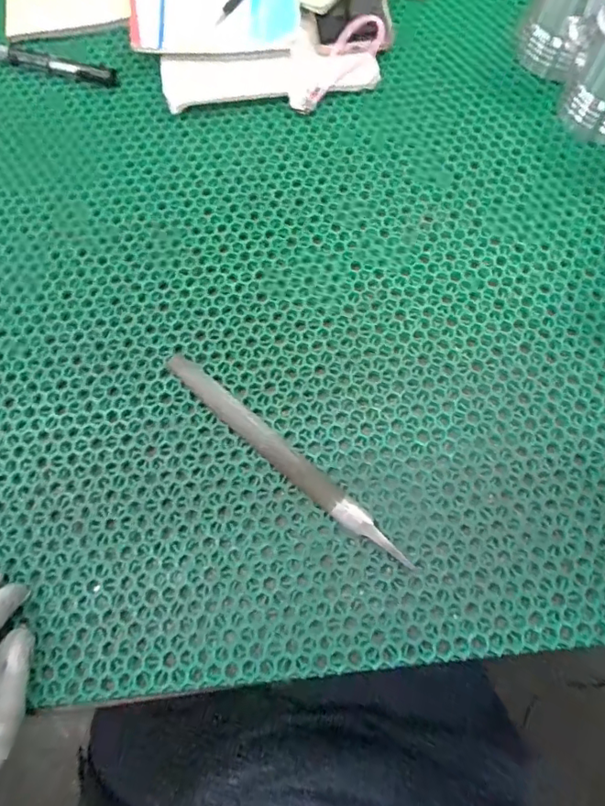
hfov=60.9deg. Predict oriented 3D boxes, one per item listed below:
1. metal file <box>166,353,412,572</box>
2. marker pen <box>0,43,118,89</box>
[{"bbox_3d":[-0.016,0.039,0.388,0.235,0.008,0.018,40,76,13],"label":"metal file"},{"bbox_3d":[-0.256,-0.347,0.523,0.140,0.010,0.022,14,72,6],"label":"marker pen"}]

